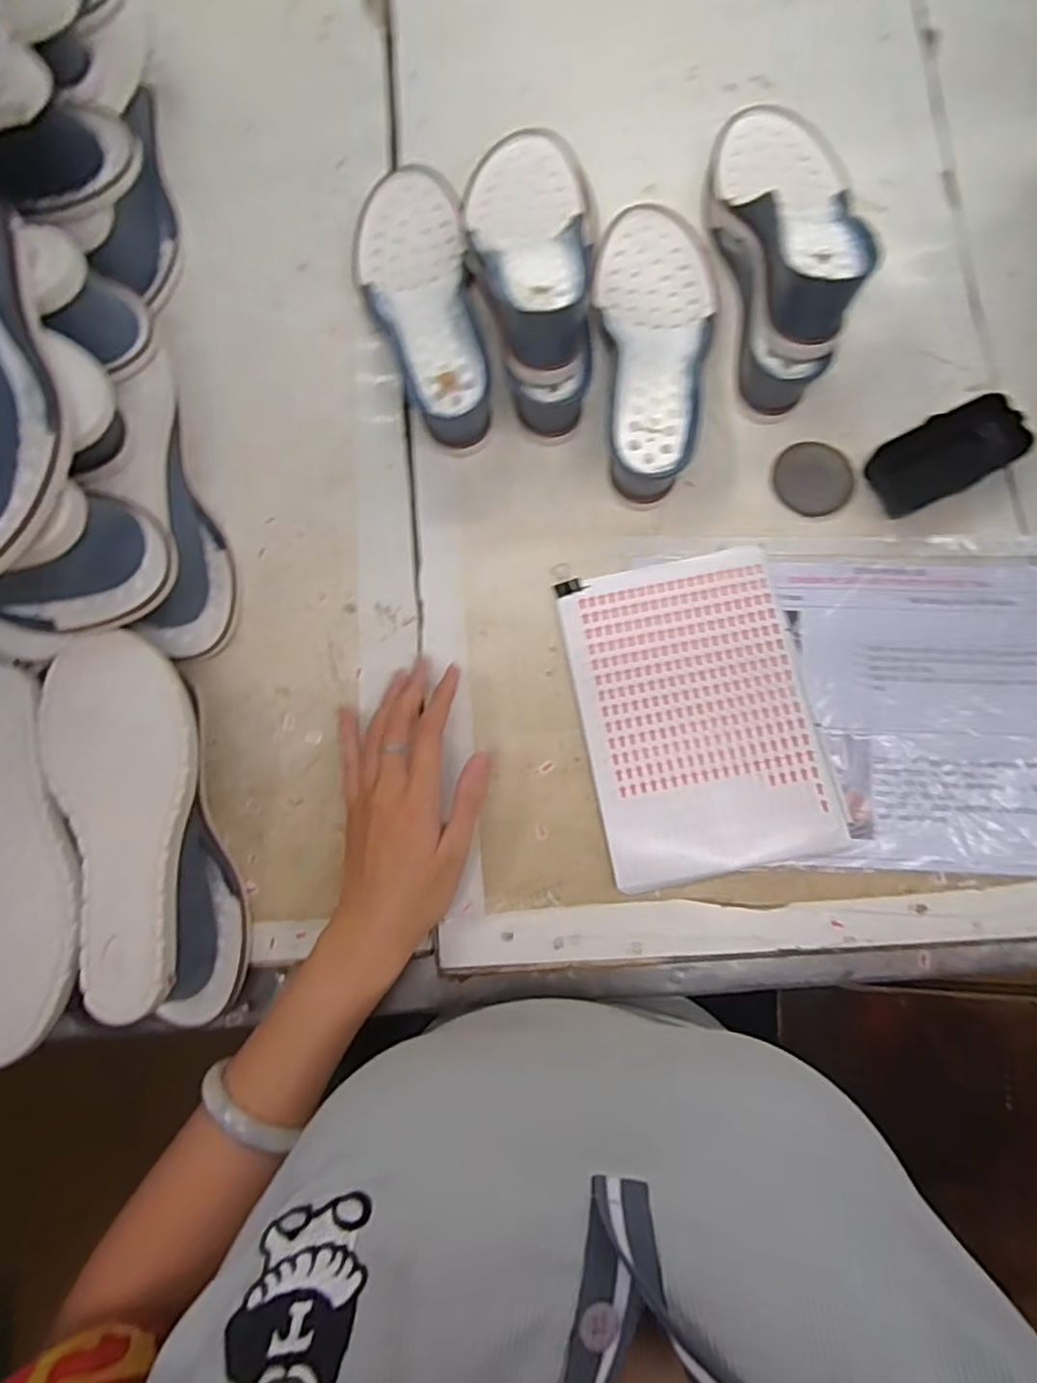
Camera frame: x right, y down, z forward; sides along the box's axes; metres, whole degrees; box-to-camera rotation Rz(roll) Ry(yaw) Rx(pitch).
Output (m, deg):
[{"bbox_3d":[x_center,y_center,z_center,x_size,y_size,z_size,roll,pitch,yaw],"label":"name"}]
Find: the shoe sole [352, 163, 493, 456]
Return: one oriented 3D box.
[{"bbox_3d":[-0.072,-0.289,0.486,0.082,0.051,0.232,-13,81,1],"label":"shoe sole"}]

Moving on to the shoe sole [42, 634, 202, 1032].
[{"bbox_3d":[-0.235,0.073,0.398,0.089,0.013,0.225,-17,81,0],"label":"shoe sole"}]

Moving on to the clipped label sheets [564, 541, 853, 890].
[{"bbox_3d":[0.122,0.016,0.448,0.153,0.008,0.209,-12,81,1],"label":"clipped label sheets"}]

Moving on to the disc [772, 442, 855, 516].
[{"bbox_3d":[0.213,-0.154,0.472,0.053,0.004,0.055,0,81,3],"label":"disc"}]

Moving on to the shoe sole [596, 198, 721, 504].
[{"bbox_3d":[0.104,-0.252,0.471,0.084,0.050,0.233,-3,81,3],"label":"shoe sole"}]

